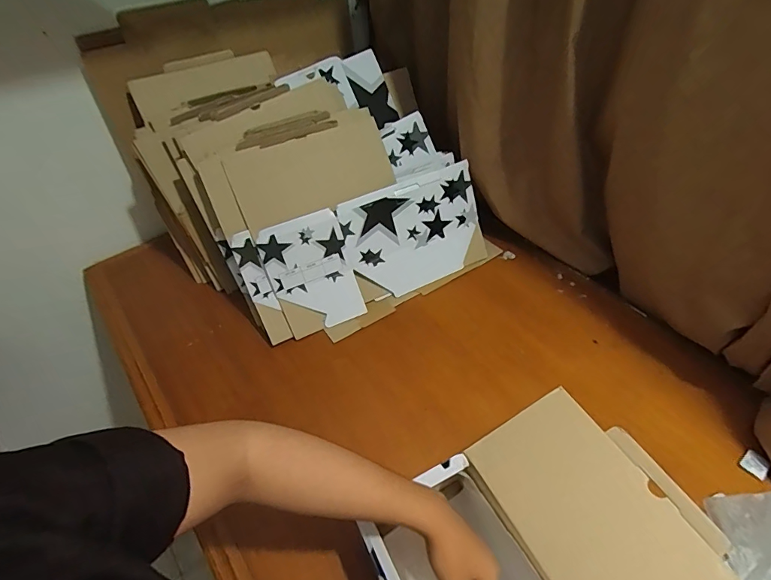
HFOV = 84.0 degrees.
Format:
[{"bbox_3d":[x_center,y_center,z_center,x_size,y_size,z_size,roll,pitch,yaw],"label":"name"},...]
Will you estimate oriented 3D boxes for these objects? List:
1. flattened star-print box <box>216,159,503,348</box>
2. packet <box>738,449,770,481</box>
[{"bbox_3d":[-0.021,-0.064,0.798,0.471,0.219,0.036,-22,20,-15],"label":"flattened star-print box"},{"bbox_3d":[0.513,0.242,0.592,0.035,0.009,0.030,-30,54,-25],"label":"packet"}]

